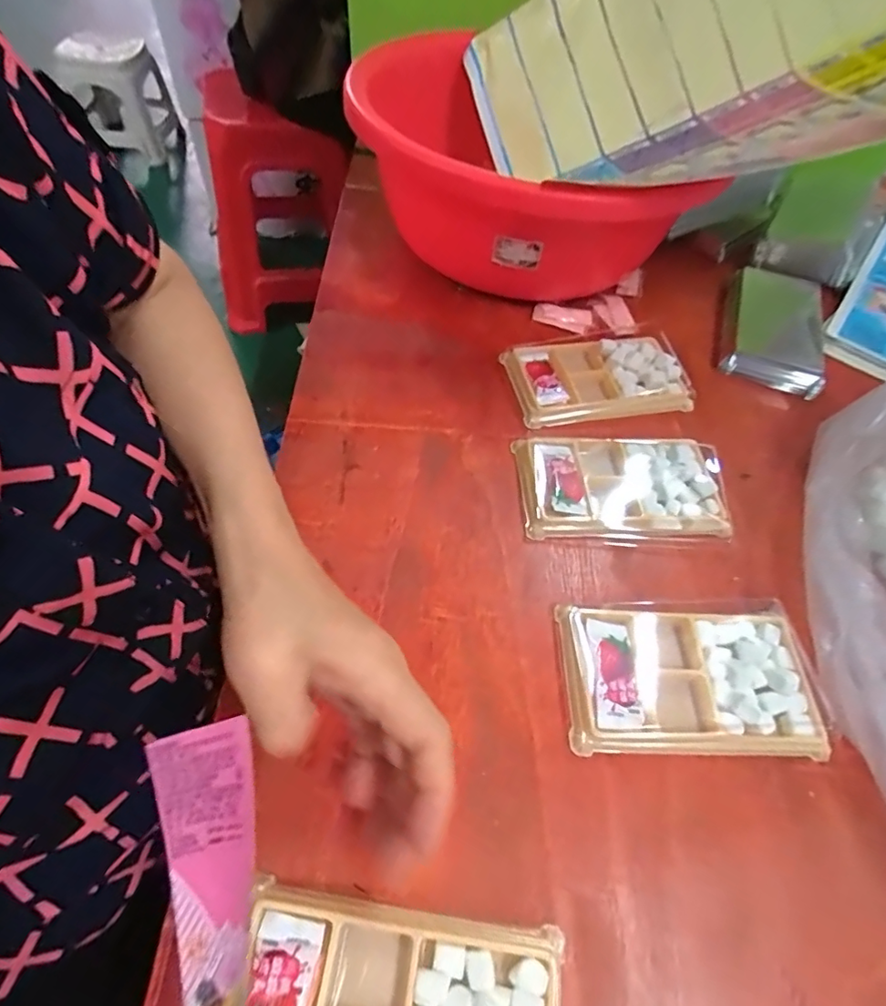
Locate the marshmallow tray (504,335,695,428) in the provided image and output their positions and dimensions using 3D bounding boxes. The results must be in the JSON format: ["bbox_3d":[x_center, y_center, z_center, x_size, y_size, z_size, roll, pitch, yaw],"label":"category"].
[{"bbox_3d":[0.118,-0.101,0.402,0.126,0.018,0.077,-6,57,-9],"label":"marshmallow tray"}]

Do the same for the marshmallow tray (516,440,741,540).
[{"bbox_3d":[0.119,-0.012,0.349,0.132,0.015,0.076,2,56,-3],"label":"marshmallow tray"}]

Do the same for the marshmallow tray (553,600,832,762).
[{"bbox_3d":[0.131,0.093,0.283,0.130,0.013,0.079,-1,58,-2],"label":"marshmallow tray"}]

